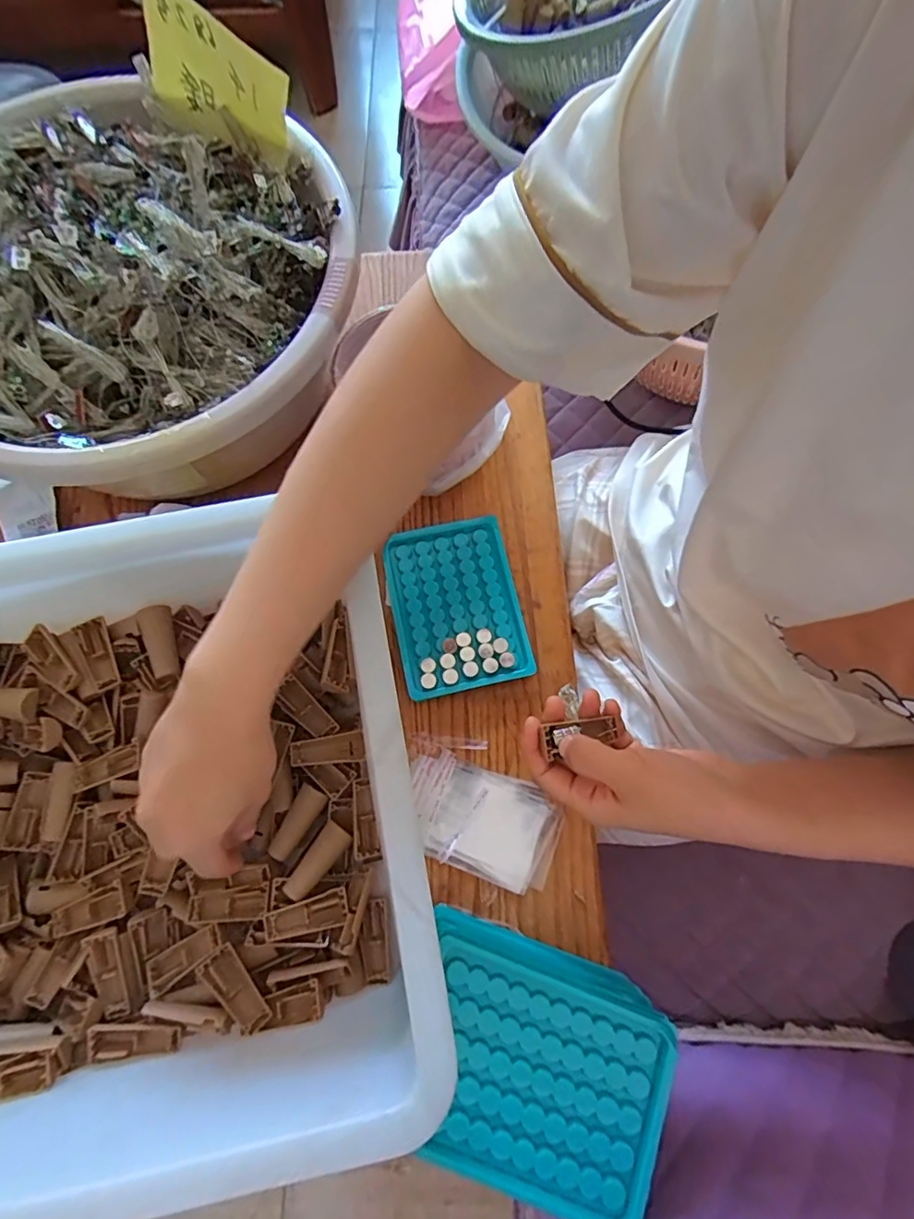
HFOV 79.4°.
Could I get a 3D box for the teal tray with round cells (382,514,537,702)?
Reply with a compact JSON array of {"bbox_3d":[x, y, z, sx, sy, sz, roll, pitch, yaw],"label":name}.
[{"bbox_3d":[-0.001,-0.004,0.428,0.097,0.020,0.132,-13,72,-4],"label":"teal tray with round cells"}]

